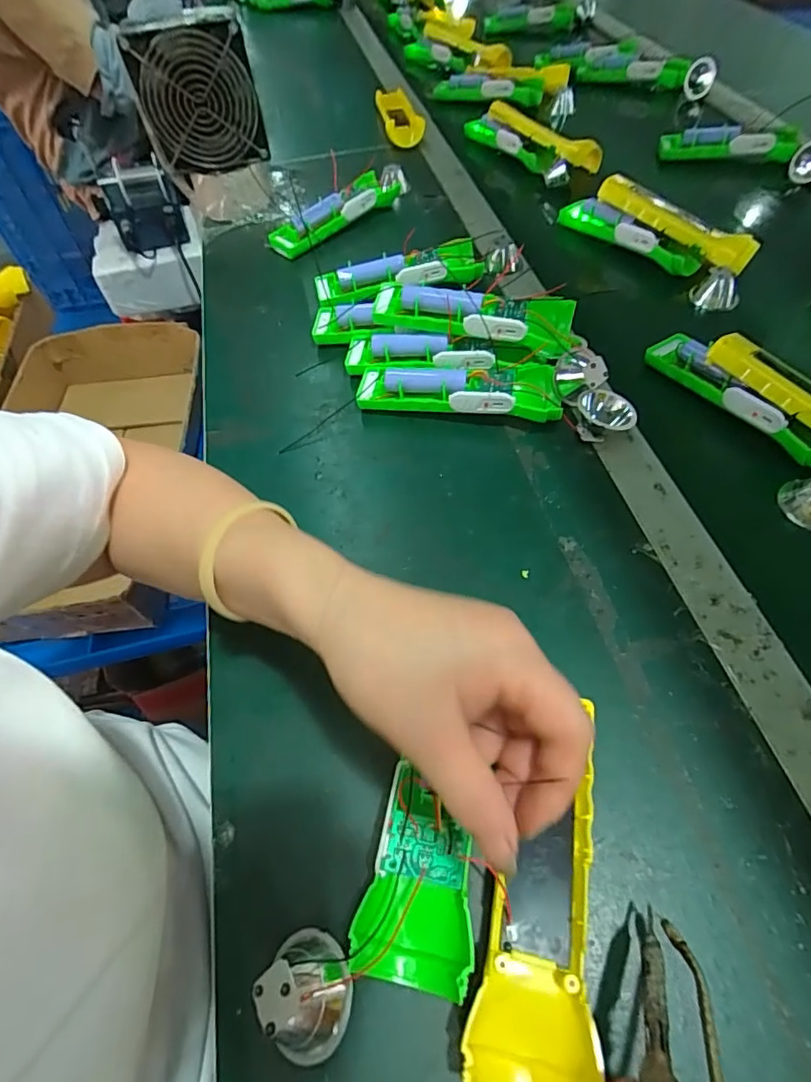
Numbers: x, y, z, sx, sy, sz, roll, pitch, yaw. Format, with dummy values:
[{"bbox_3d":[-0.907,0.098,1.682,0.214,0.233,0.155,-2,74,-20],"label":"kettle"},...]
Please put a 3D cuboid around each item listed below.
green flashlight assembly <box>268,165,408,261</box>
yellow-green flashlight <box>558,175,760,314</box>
[{"bbox_3d":[-0.066,-0.383,0.603,0.200,0.035,0.047,-39,62,-21],"label":"green flashlight assembly"},{"bbox_3d":[0.263,-0.320,0.541,0.073,0.060,0.212,-30,59,-16],"label":"yellow-green flashlight"}]

